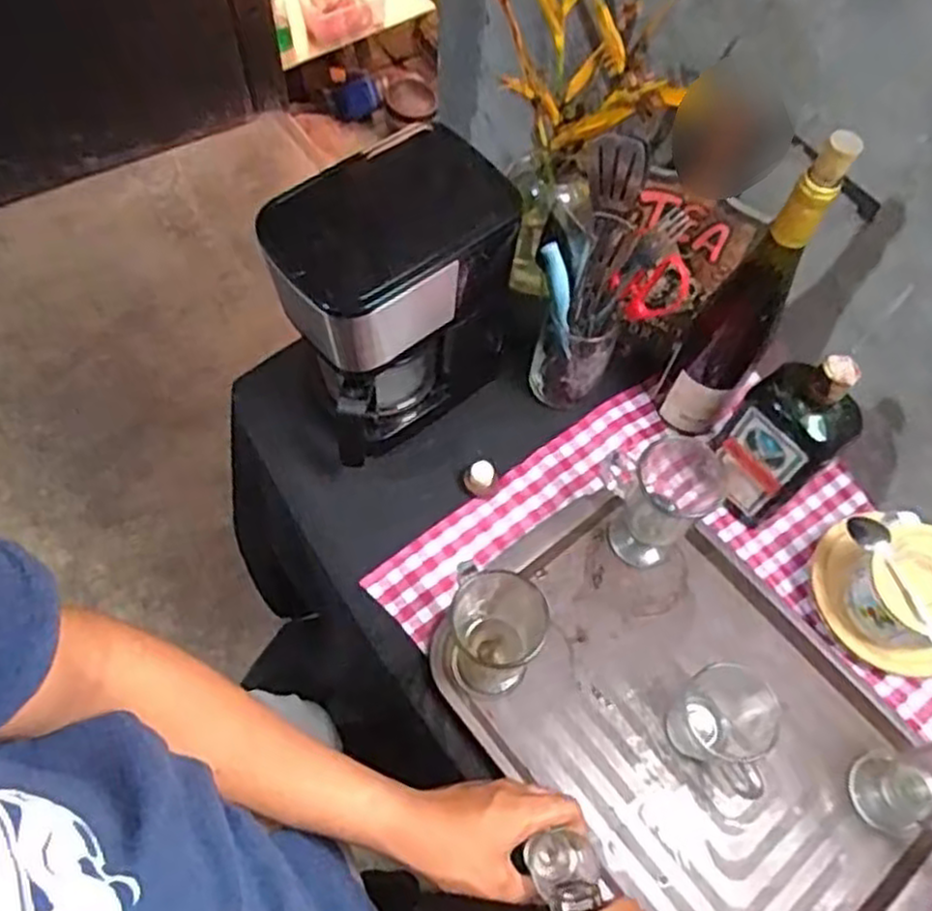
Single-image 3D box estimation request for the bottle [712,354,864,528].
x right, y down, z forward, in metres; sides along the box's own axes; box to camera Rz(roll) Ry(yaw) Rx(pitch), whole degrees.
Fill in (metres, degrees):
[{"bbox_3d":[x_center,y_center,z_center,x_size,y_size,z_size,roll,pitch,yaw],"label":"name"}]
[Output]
[{"bbox_3d":[0.283,-0.009,0.690,0.048,0.229,0.085,-39,71,-20],"label":"bottle"}]

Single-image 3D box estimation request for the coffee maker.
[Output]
[{"bbox_3d":[-0.068,-0.138,0.719,0.202,0.263,0.136,-37,71,-19],"label":"coffee maker"}]

